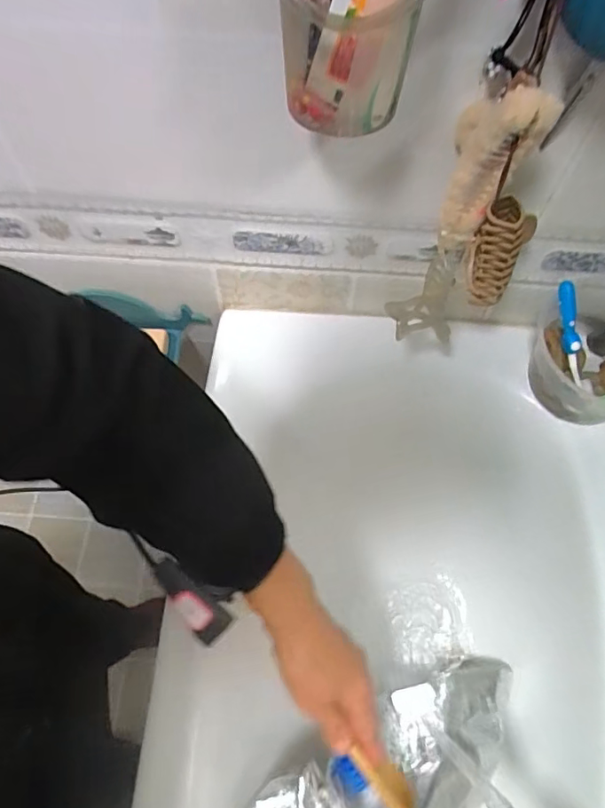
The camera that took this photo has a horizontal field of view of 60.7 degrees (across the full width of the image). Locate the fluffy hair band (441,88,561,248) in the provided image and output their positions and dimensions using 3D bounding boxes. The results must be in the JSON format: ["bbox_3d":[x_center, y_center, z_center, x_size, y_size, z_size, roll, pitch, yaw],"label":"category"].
[{"bbox_3d":[0.132,-0.171,0.366,0.053,0.127,0.049,18,66,8],"label":"fluffy hair band"}]

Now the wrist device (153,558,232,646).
[{"bbox_3d":[-0.084,0.145,0.382,0.025,0.016,0.069,-44,93,-18],"label":"wrist device"}]

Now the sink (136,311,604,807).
[{"bbox_3d":[0.117,0.262,0.518,0.443,0.176,0.687,4,65,2],"label":"sink"}]

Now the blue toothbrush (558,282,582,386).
[{"bbox_3d":[0.266,-0.068,0.512,0.012,0.015,0.106,-20,109,-9],"label":"blue toothbrush"}]

